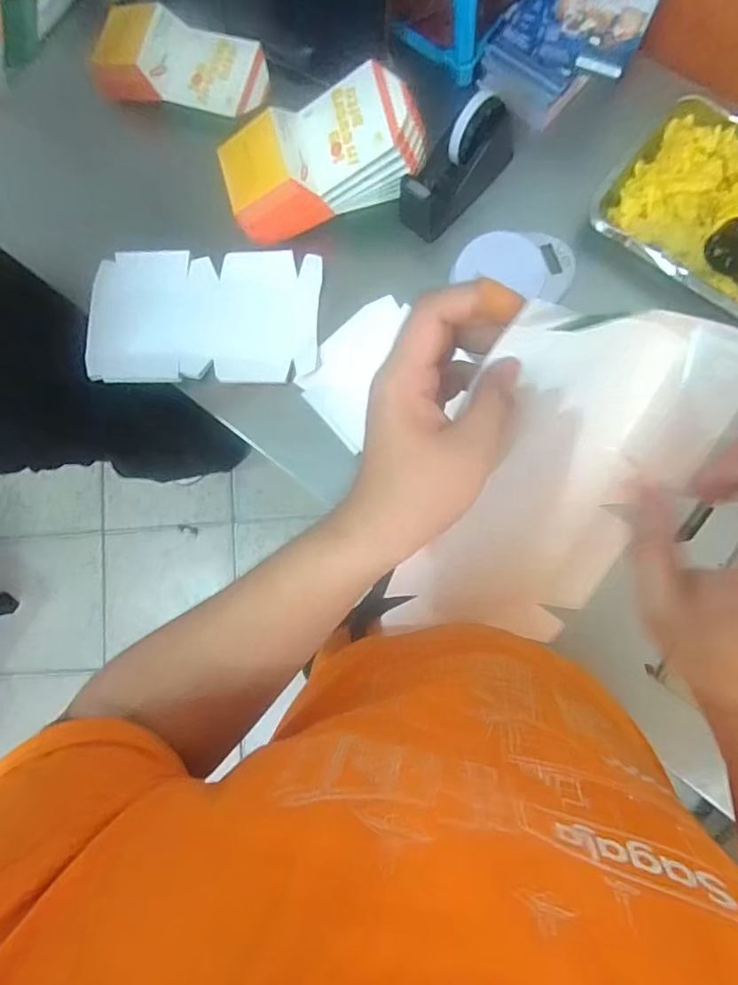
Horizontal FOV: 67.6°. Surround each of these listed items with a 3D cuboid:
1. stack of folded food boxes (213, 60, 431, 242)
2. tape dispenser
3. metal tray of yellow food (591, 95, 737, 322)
[{"bbox_3d":[-0.057,-0.409,0.668,0.241,0.091,0.109,-16,82,6],"label":"stack of folded food boxes"},{"bbox_3d":[0.108,-0.390,0.666,0.152,0.096,0.065,-43,80,2],"label":"tape dispenser"},{"bbox_3d":[0.430,-0.316,0.635,0.293,0.054,0.200,38,90,10],"label":"metal tray of yellow food"}]

